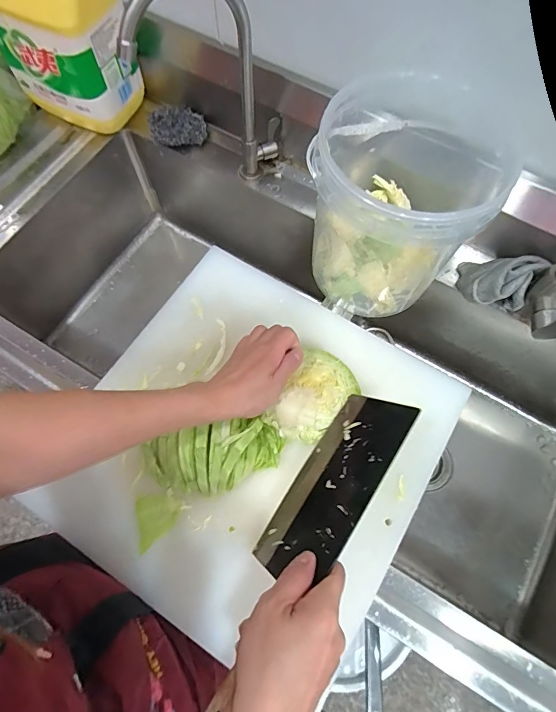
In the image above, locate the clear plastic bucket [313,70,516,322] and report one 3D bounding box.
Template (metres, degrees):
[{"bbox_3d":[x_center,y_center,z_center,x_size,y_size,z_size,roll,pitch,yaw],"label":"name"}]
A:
[{"bbox_3d":[0.140,-0.214,0.551,0.192,0.207,0.244,7,70,2],"label":"clear plastic bucket"}]

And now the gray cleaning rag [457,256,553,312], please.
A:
[{"bbox_3d":[0.326,-0.113,0.594,0.097,0.061,0.066,23,71,8],"label":"gray cleaning rag"}]

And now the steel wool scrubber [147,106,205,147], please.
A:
[{"bbox_3d":[-0.179,-0.409,0.719,0.098,0.040,0.067,-11,70,-5],"label":"steel wool scrubber"}]

